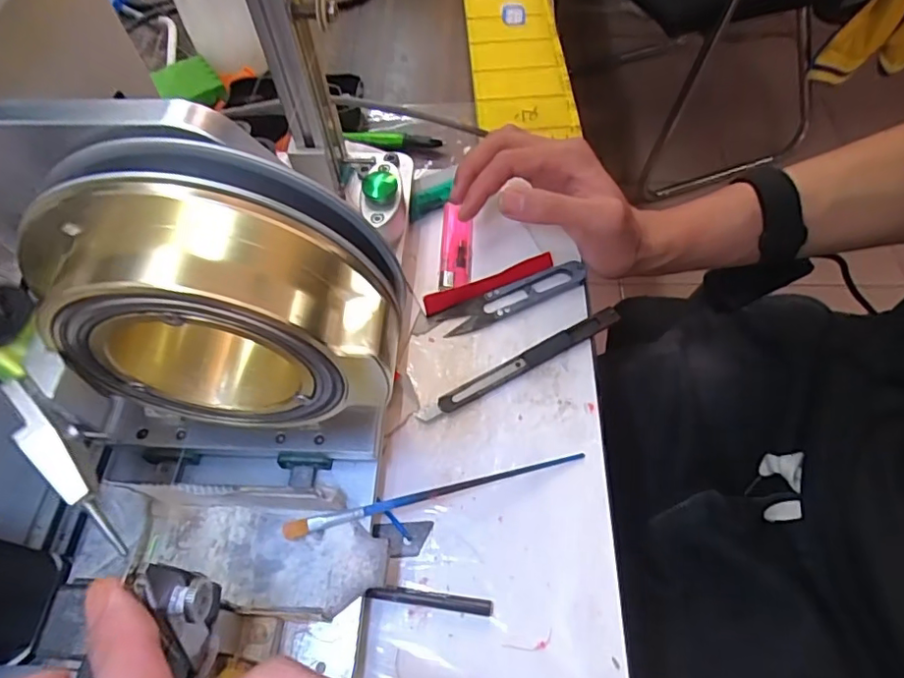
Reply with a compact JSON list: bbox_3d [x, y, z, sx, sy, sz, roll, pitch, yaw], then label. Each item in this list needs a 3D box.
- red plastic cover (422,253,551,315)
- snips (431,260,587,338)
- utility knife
[{"bbox_3d":[0.025,-0.038,0.372,0.091,0.011,0.010,-20,61,-10],"label":"red plastic cover"},{"bbox_3d":[0.040,-0.029,0.366,0.100,0.013,0.022,-22,61,-11],"label":"snips"},{"bbox_3d":[0.042,0.014,0.343,0.138,0.014,0.013,-27,63,-13],"label":"utility knife"}]

